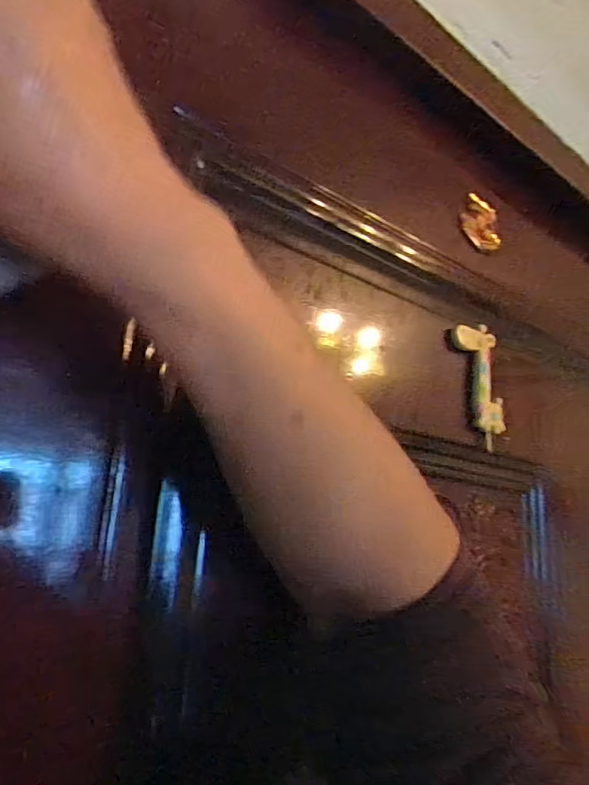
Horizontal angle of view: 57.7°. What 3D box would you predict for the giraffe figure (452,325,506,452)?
[{"bbox_3d":[0.142,-0.008,0.406,0.048,0.087,0.018,18,-19,-40],"label":"giraffe figure"}]

